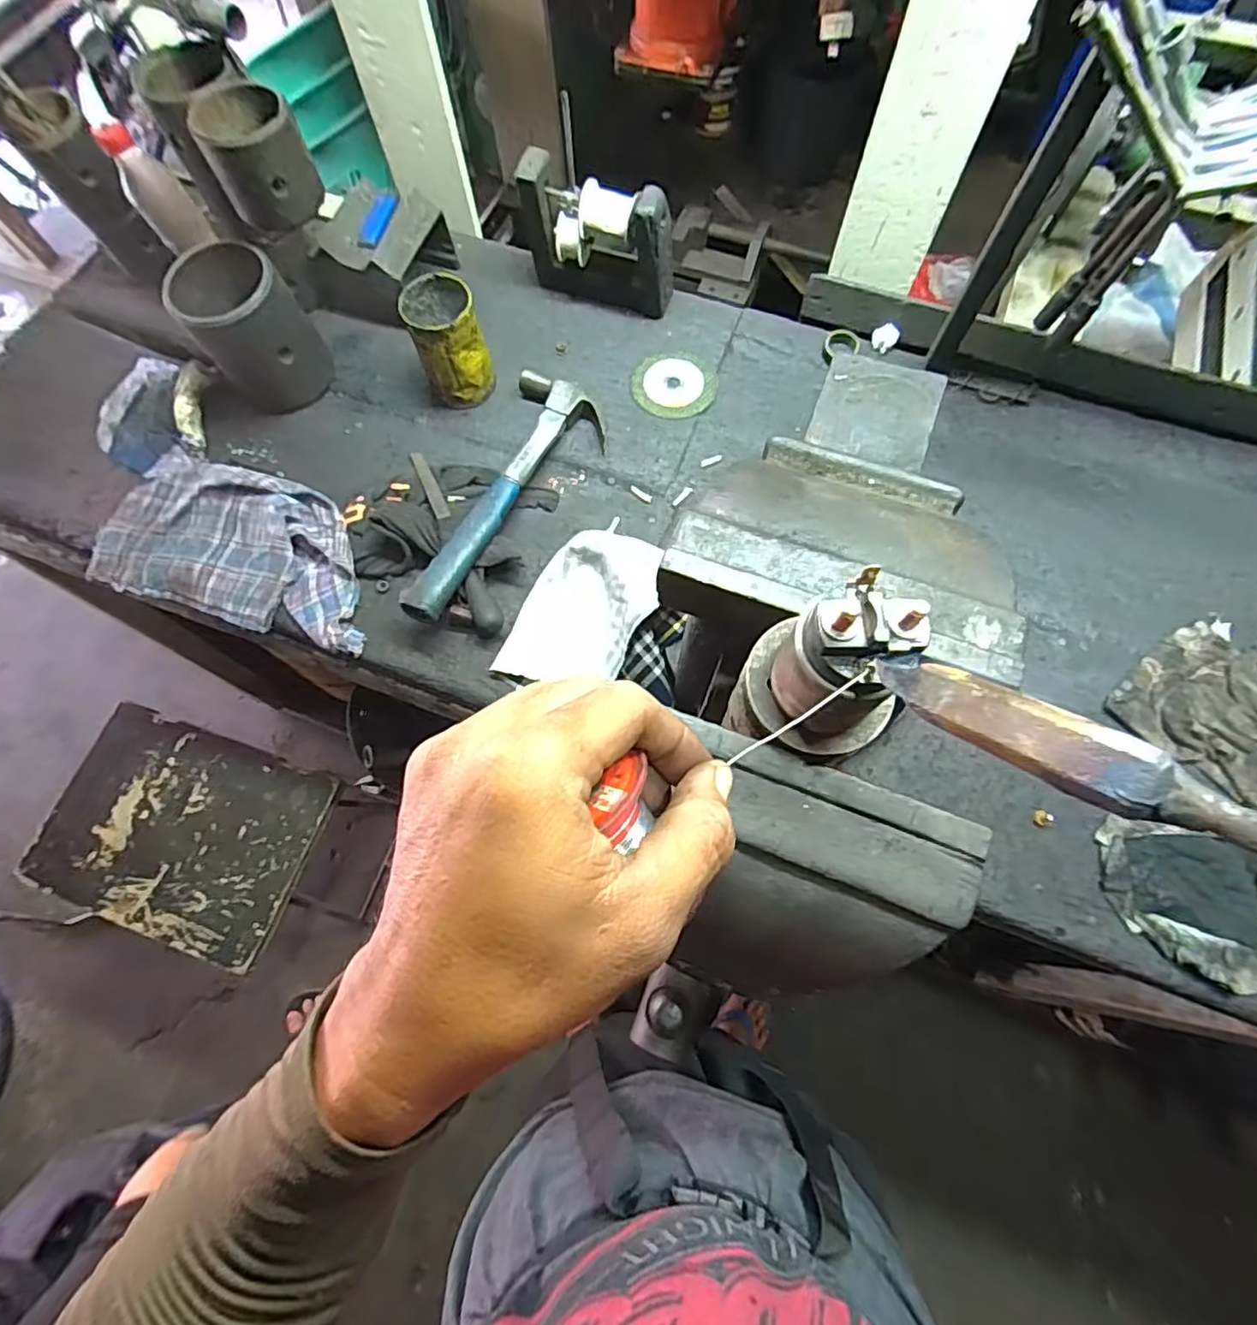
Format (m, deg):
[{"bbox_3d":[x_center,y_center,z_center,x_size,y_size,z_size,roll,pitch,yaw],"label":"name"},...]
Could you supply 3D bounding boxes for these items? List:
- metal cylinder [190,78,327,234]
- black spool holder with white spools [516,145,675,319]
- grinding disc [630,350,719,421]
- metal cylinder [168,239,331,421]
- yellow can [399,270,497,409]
[{"bbox_3d":[-0.351,-0.481,0.593,0.086,0.082,0.089,-32,73,-10],"label":"metal cylinder"},{"bbox_3d":[-0.036,-0.471,0.702,0.174,0.142,0.042,25,72,10],"label":"black spool holder with white spools"},{"bbox_3d":[0.054,-0.328,0.725,0.096,0.008,0.096,0,70,1],"label":"grinding disc"},{"bbox_3d":[-0.403,-0.358,0.676,0.114,0.142,0.107,-32,73,-10],"label":"metal cylinder"},{"bbox_3d":[-0.196,-0.350,0.680,0.072,0.117,0.077,0,70,1],"label":"yellow can"}]

